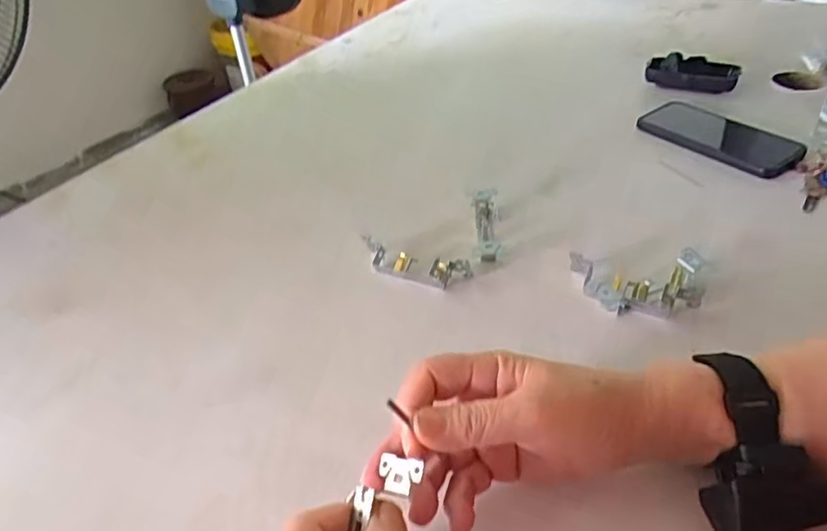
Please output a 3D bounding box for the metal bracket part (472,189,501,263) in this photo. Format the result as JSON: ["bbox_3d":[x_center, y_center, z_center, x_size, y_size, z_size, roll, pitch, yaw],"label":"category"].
[{"bbox_3d":[0.070,-0.036,0.557,0.024,0.027,0.090,-1,40,6],"label":"metal bracket part"}]

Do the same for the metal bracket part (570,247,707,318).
[{"bbox_3d":[0.187,0.017,0.482,0.102,0.027,0.058,-2,40,4],"label":"metal bracket part"}]

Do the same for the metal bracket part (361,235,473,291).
[{"bbox_3d":[-0.002,-0.003,0.525,0.105,0.027,0.027,14,44,22],"label":"metal bracket part"}]

